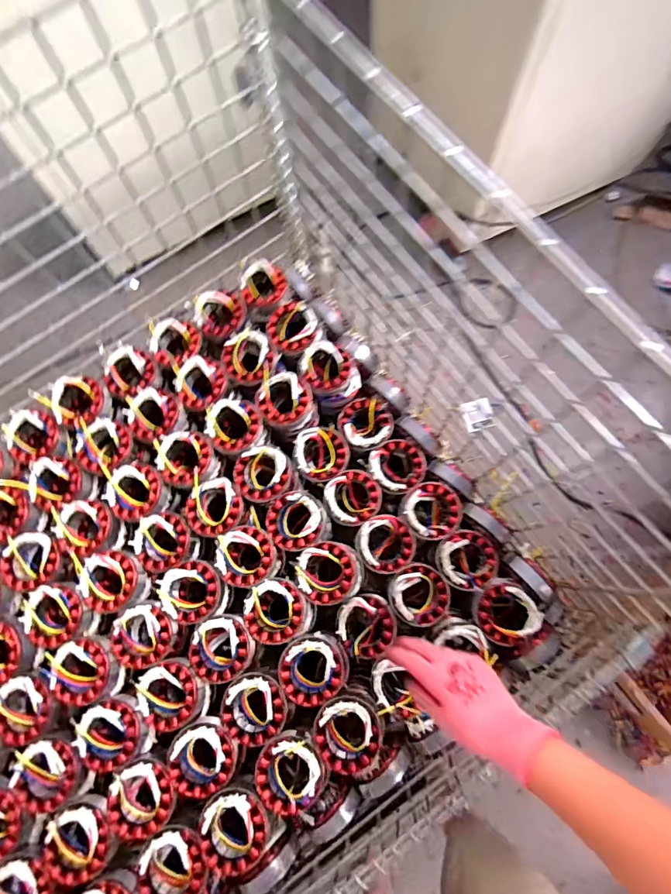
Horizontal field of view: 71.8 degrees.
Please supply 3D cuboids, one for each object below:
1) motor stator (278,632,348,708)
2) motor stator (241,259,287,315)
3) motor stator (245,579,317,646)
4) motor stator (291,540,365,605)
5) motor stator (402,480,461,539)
[{"bbox_3d":[-0.029,0.307,0.644,0.093,0.061,0.089,-1,74,2],"label":"motor stator"},{"bbox_3d":[-0.123,-0.271,0.813,0.082,0.060,0.084,-2,74,2],"label":"motor stator"},{"bbox_3d":[-0.081,0.234,0.668,0.098,0.051,0.090,-11,74,-1],"label":"motor stator"},{"bbox_3d":[-0.007,0.185,0.683,0.098,0.051,0.087,-10,74,-1],"label":"motor stator"},{"bbox_3d":[0.148,0.100,0.722,0.092,0.036,0.086,1,74,3],"label":"motor stator"}]

